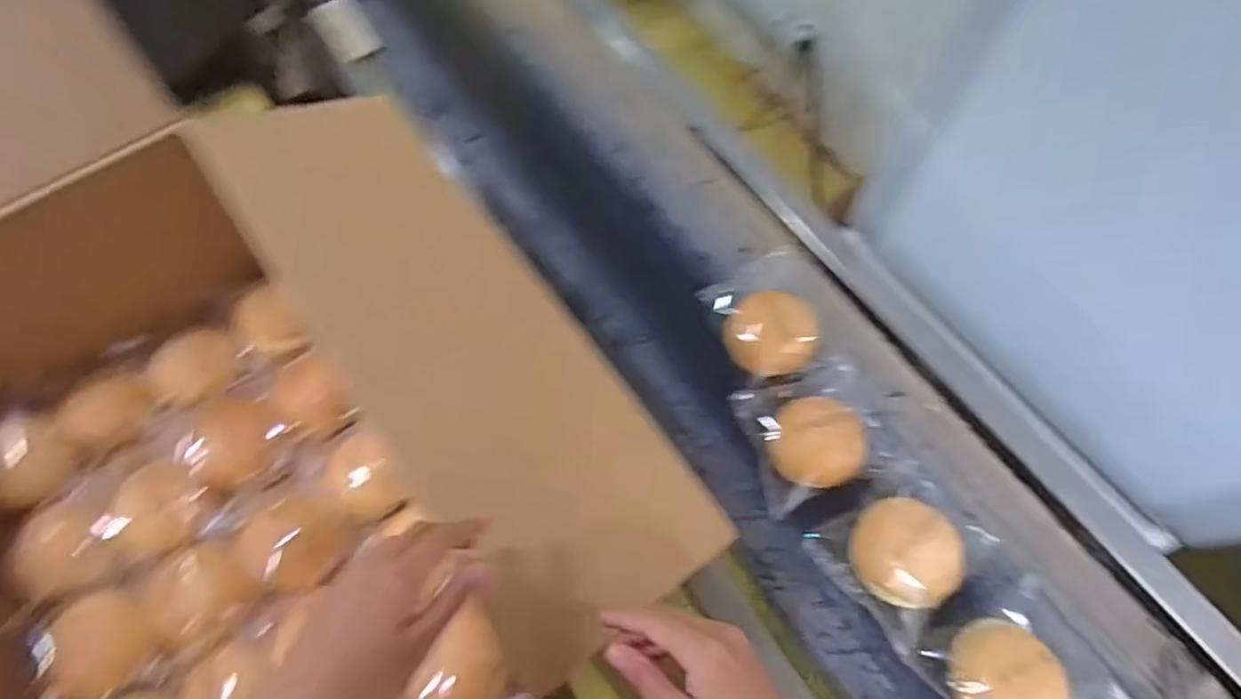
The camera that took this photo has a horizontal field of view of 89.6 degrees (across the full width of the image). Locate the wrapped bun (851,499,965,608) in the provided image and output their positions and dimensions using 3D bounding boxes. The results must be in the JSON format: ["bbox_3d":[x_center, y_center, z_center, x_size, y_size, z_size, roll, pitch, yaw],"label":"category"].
[{"bbox_3d":[0.281,0.200,0.615,0.092,0.041,0.096,0,68,1],"label":"wrapped bun"}]

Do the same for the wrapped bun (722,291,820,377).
[{"bbox_3d":[0.172,-0.013,0.711,0.099,0.059,0.091,-3,68,0],"label":"wrapped bun"}]

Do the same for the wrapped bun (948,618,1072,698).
[{"bbox_3d":[0.346,0.304,0.561,0.088,0.043,0.094,0,68,1],"label":"wrapped bun"}]

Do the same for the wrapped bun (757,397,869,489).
[{"bbox_3d":[0.211,0.099,0.669,0.100,0.038,0.094,0,68,1],"label":"wrapped bun"}]

